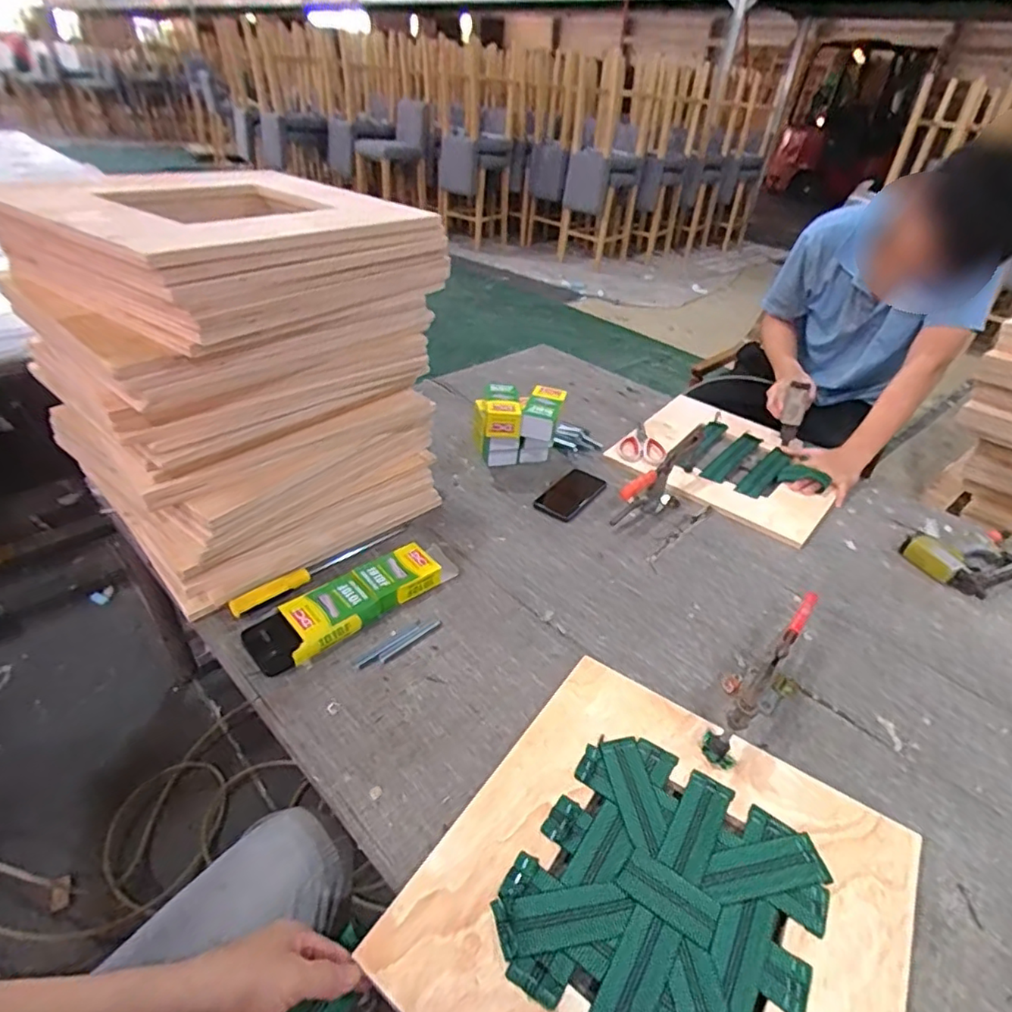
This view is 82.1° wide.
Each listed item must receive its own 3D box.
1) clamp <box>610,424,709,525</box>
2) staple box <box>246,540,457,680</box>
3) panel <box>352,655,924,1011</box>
[{"bbox_3d":[0.302,-0.059,1.089,0.266,0.115,0.040,-28,48,-37],"label":"clamp"},{"bbox_3d":[-0.209,0.130,0.836,0.316,0.038,0.087,-28,47,-36],"label":"staple box"},{"bbox_3d":[0.150,0.374,0.546,0.400,0.011,0.418,27,41,26],"label":"panel"}]

